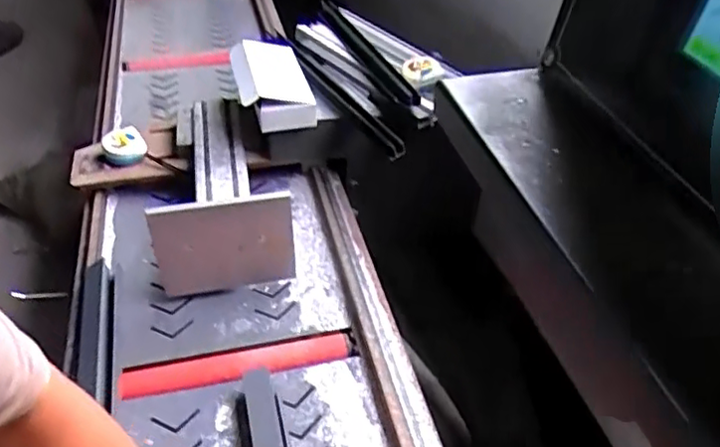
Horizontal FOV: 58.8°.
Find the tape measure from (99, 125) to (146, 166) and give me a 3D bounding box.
[{"bbox_3d":[-0.403,-0.132,1.089,0.066,0.032,0.085,-17,44,-19],"label":"tape measure"}]

